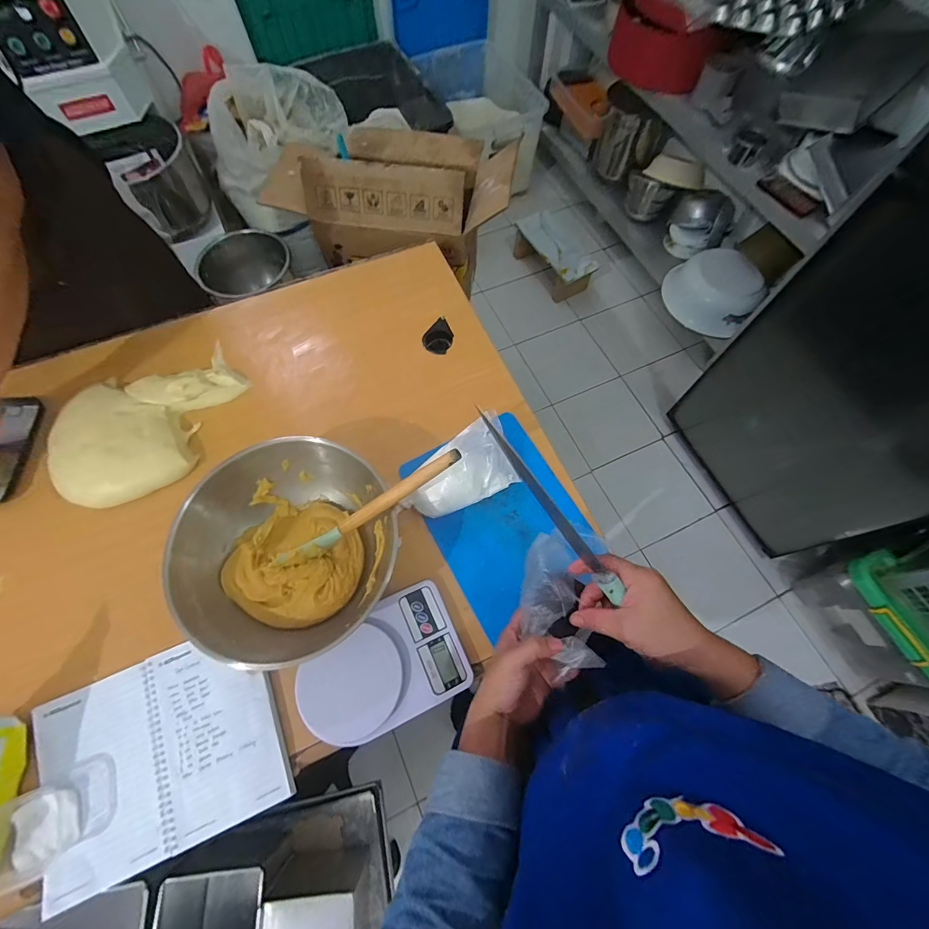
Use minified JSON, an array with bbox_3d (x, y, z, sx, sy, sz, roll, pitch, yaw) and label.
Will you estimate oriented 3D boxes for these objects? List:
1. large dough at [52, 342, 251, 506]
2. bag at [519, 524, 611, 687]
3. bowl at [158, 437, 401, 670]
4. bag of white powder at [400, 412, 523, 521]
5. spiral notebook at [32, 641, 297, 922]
[{"bbox_3d":[-0.500,-0.069,0.623,0.217,0.042,0.277,27,69,11],"label":"large dough"},{"bbox_3d":[0.098,0.125,0.398,0.079,0.032,0.129,12,67,5],"label":"bag"},{"bbox_3d":[-0.223,0.106,0.513,0.254,0.100,0.252,0,67,0],"label":"bowl"},{"bbox_3d":[-0.012,0.011,0.570,0.172,0.069,0.091,-25,69,-11],"label":"bag of white powder"},{"bbox_3d":[-0.357,0.336,0.477,0.264,0.021,0.207,-22,68,-9],"label":"spiral notebook"}]

